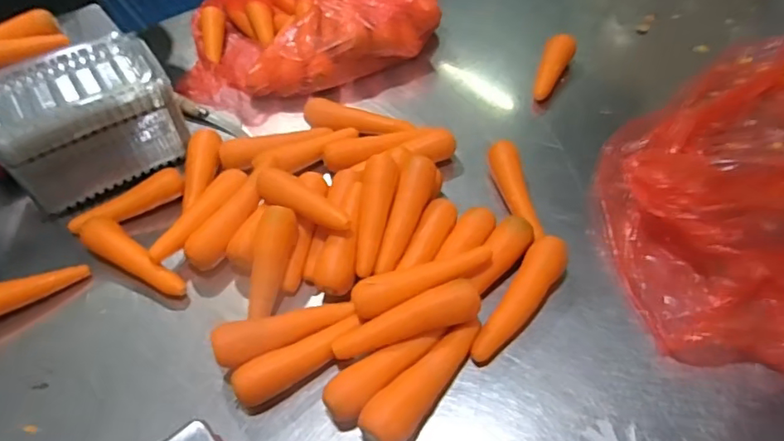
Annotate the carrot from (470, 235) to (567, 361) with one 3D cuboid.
[{"bbox_3d":[0.151,0.095,0.658,0.045,0.050,0.175,31,59,27],"label":"carrot"}]

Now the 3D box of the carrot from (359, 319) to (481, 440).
[{"bbox_3d":[0.038,0.174,0.605,0.055,0.045,0.180,31,59,27],"label":"carrot"}]

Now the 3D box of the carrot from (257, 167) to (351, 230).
[{"bbox_3d":[-0.122,-0.026,0.721,0.161,0.040,0.043,32,59,28],"label":"carrot"}]

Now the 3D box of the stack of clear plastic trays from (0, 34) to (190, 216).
[{"bbox_3d":[-0.461,-0.145,0.825,0.253,0.177,0.132,-29,53,-19],"label":"stack of clear plastic trays"}]

